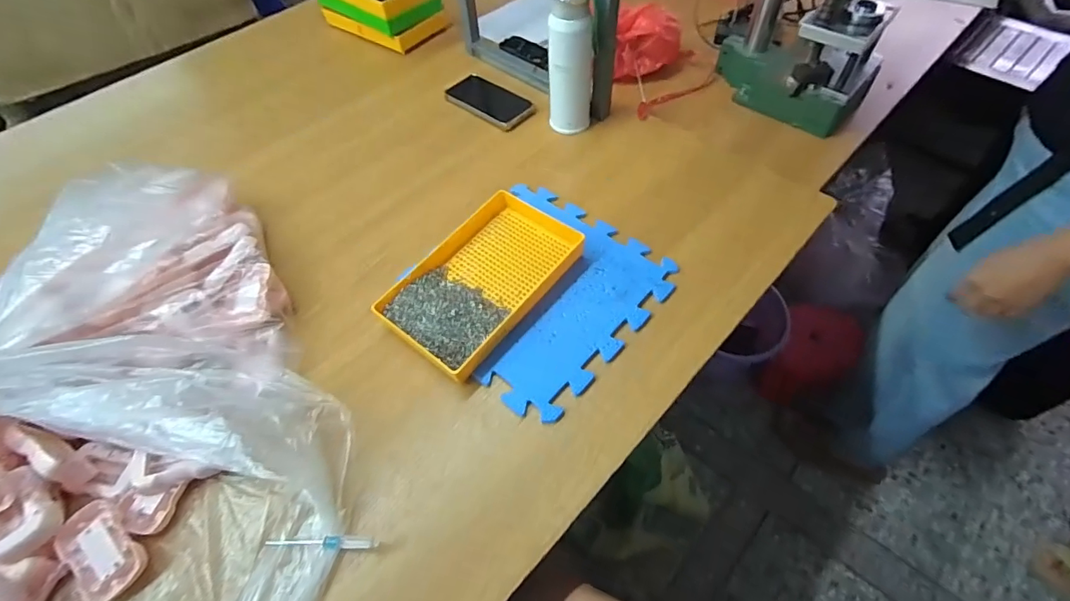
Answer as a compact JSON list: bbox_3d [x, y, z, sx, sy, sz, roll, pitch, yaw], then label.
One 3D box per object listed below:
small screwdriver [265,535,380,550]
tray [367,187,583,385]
[{"bbox_3d":[-0.203,0.229,0.461,0.110,0.014,0.011,0,55,3],"label":"small screwdriver"},{"bbox_3d":[-0.061,-0.031,0.622,0.157,0.038,0.264,34,63,24],"label":"tray"}]

